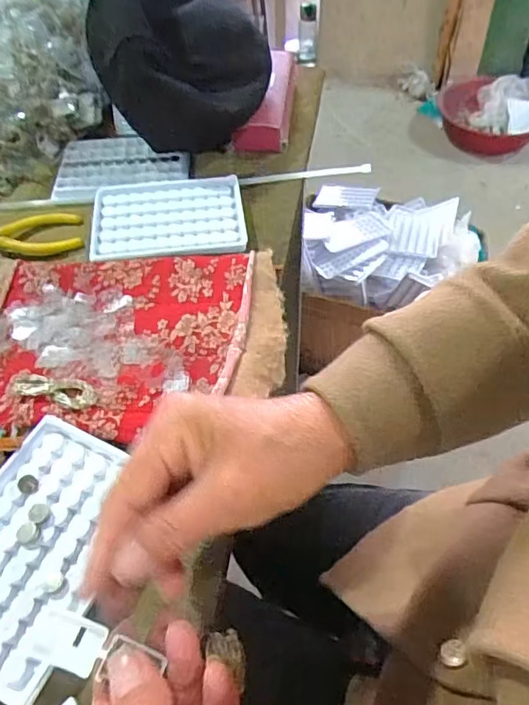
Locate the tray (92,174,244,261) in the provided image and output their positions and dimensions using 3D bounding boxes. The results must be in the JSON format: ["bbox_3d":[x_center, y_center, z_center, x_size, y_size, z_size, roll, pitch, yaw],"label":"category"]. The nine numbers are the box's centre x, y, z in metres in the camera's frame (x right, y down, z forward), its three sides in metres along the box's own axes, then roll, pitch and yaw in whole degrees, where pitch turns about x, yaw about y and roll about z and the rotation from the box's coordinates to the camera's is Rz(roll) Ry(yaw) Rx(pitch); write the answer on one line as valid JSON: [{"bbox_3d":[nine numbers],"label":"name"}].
[{"bbox_3d":[-0.084,-0.119,0.470,0.129,0.012,0.103,-7,52,-5],"label":"tray"}]

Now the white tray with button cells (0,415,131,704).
[{"bbox_3d":[-0.126,0.103,0.297,0.091,0.010,0.129,21,54,16],"label":"white tray with button cells"}]

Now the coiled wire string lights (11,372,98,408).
[{"bbox_3d":[-0.138,0.024,0.351,0.058,0.009,0.020,11,52,8],"label":"coiled wire string lights"}]

